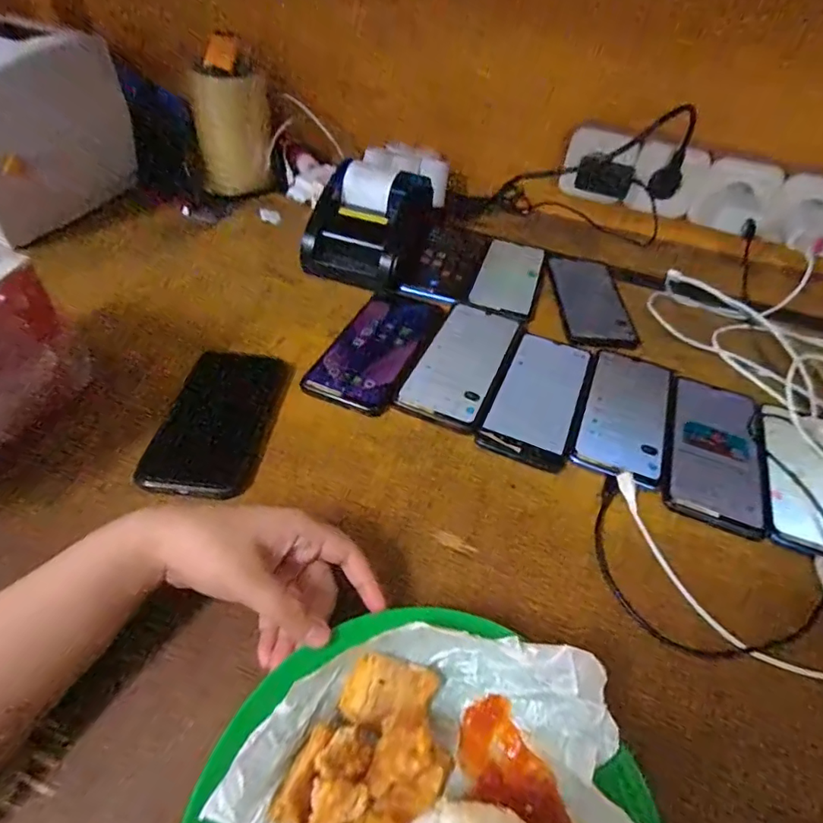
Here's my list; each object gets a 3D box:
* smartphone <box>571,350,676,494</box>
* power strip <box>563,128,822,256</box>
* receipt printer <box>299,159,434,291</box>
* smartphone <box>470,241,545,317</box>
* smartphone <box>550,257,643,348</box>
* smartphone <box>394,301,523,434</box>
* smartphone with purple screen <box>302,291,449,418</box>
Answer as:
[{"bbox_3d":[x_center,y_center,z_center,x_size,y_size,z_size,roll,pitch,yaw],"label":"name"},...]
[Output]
[{"bbox_3d":[0.194,-0.001,0.453,0.073,0.004,0.162,21,50,13],"label":"smartphone"},{"bbox_3d":[0.492,-0.206,0.564,0.638,0.072,0.076,19,48,11],"label":"power strip"},{"bbox_3d":[-0.048,-0.217,0.574,0.125,0.077,0.137,11,47,4],"label":"receipt printer"},{"bbox_3d":[0.115,-0.159,0.592,0.070,0.007,0.163,16,49,9],"label":"smartphone"},{"bbox_3d":[0.207,-0.128,0.579,0.080,0.007,0.170,5,48,-1],"label":"smartphone"},{"bbox_3d":[0.050,-0.049,0.482,0.074,0.005,0.167,20,49,12],"label":"smartphone"},{"bbox_3d":[-0.030,-0.064,0.487,0.082,0.005,0.168,21,50,13],"label":"smartphone with purple screen"}]

